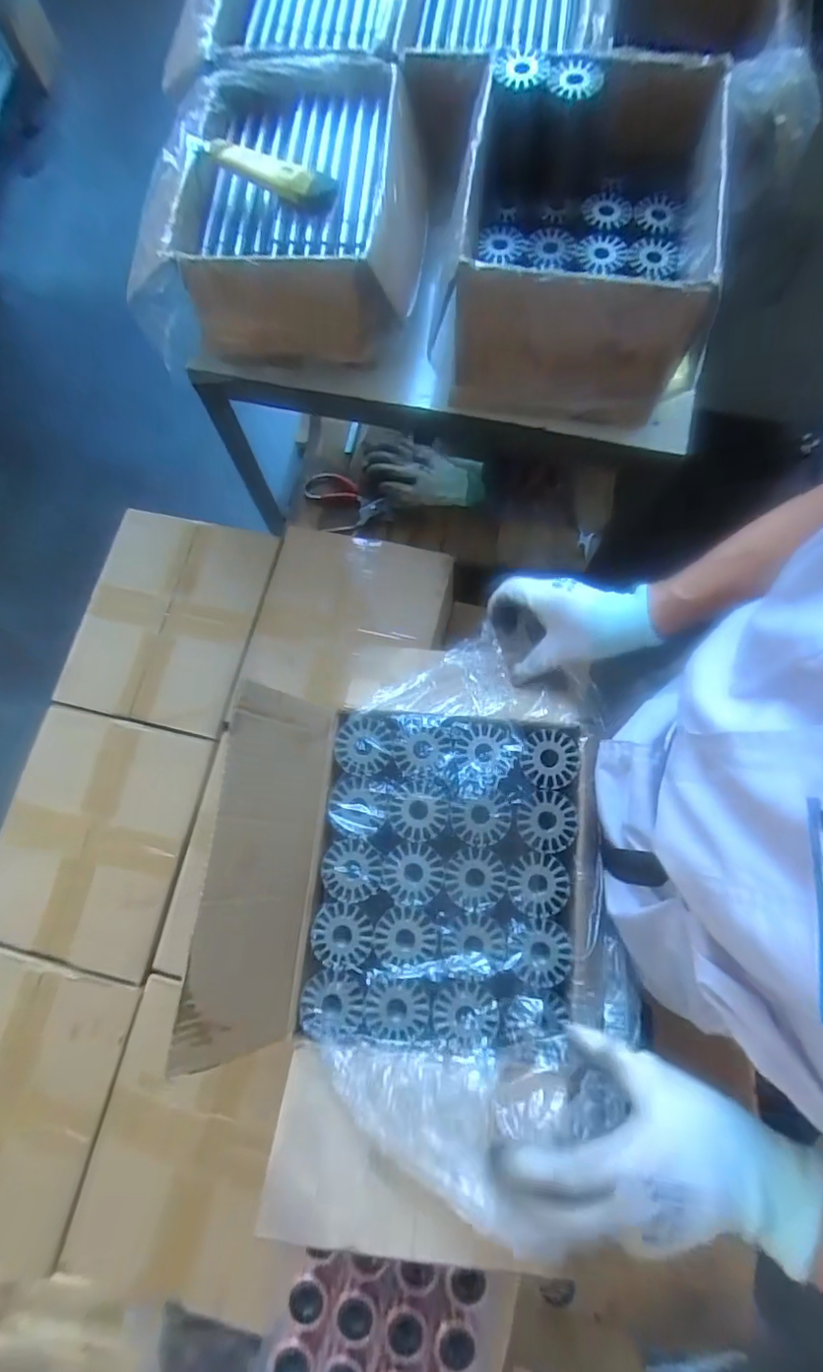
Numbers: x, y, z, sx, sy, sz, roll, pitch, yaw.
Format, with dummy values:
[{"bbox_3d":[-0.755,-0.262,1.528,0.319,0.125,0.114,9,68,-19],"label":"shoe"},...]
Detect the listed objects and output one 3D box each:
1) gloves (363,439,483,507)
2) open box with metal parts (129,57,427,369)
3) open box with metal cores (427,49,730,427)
[{"bbox_3d":[0.017,-0.342,0.921,0.210,0.045,0.100,19,78,6],"label":"gloves"},{"bbox_3d":[-0.139,-0.503,0.615,0.269,0.118,0.274,8,77,4],"label":"open box with metal parts"},{"bbox_3d":[0.168,-0.442,0.577,0.245,0.152,0.296,14,77,5],"label":"open box with metal cores"}]

